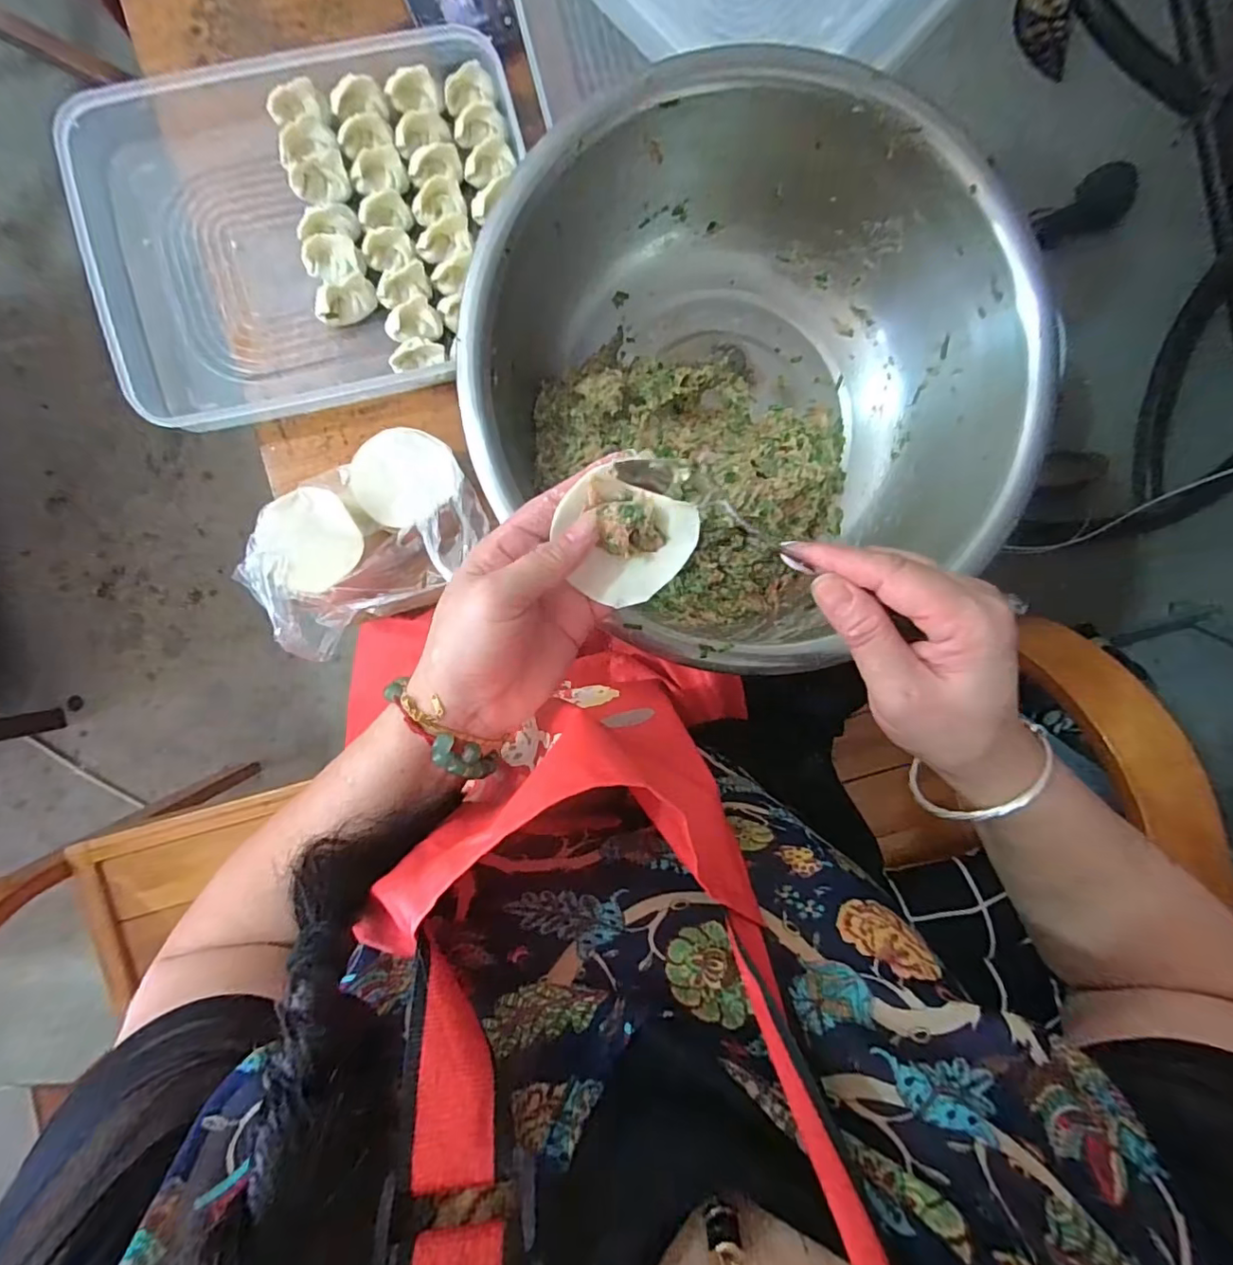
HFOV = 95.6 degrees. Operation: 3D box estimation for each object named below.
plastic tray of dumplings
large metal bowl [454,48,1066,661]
[{"bbox_3d":[-0.243,-0.324,0.453,0.326,0.042,0.270,-9,92,-5],"label":"plastic tray of dumplings"},{"bbox_3d":[0.088,-0.176,0.422,0.365,0.137,0.351,0,91,-5],"label":"large metal bowl"}]

